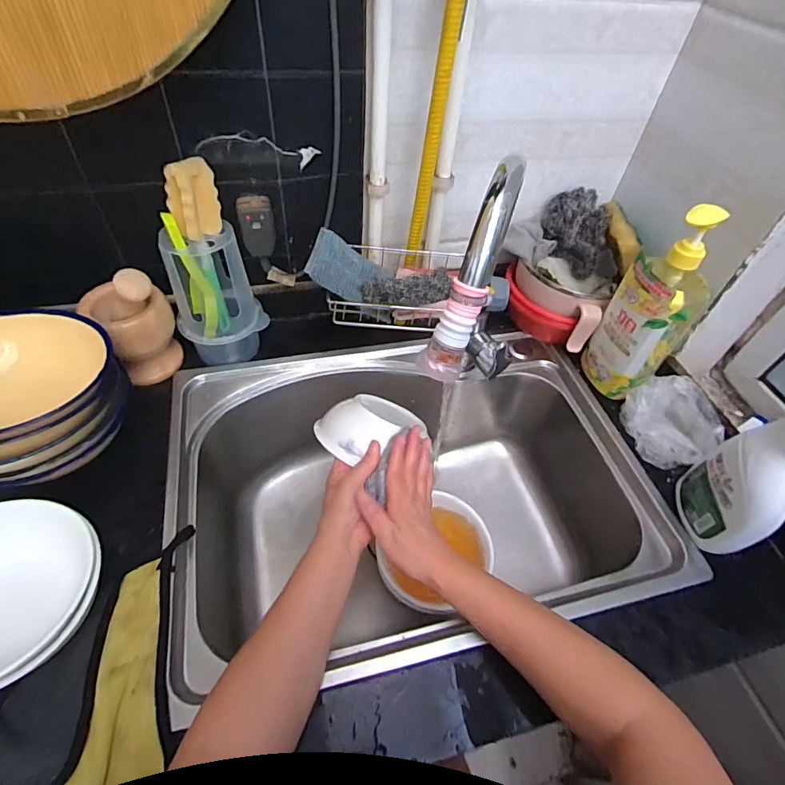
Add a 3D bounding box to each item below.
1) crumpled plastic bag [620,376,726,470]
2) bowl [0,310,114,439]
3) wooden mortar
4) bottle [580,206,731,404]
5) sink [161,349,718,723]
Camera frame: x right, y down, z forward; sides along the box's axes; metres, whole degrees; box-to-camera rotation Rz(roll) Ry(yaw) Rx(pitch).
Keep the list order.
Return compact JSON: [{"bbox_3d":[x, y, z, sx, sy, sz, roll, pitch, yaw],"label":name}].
[{"bbox_3d":[0.372,0.035,0.601,0.089,0.059,0.112,-6,52,-10],"label":"crumpled plastic bag"},{"bbox_3d":[-0.391,-0.014,0.464,0.184,0.059,0.160,-12,53,-14],"label":"bowl"},{"bbox_3d":[-0.333,-0.091,0.581,0.092,0.154,0.083,-29,59,-25],"label":"wooden mortar"},{"bbox_3d":[0.330,-0.101,0.576,0.094,0.263,0.068,32,55,20],"label":"bottle"},{"bbox_3d":[0.024,0.151,0.646,0.573,0.219,0.418,-9,52,-12],"label":"sink"}]

